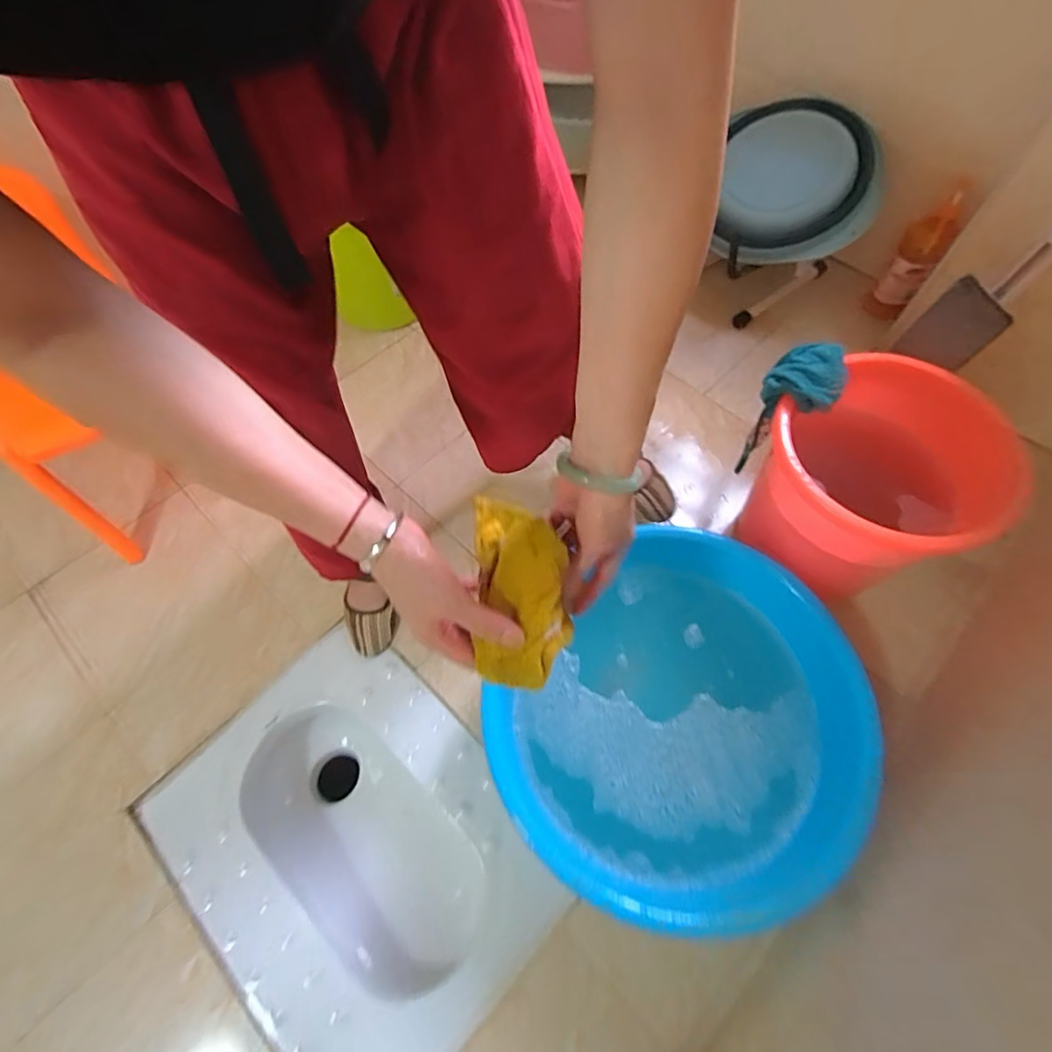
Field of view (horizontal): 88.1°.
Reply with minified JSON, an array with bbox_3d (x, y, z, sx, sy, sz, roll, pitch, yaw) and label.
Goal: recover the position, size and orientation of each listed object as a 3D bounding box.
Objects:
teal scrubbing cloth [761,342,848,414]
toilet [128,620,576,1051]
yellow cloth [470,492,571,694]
[{"bbox_3d":[0.404,-0.208,0.776,0.097,0.068,0.093,40,69,19],"label":"teal scrubbing cloth"},{"bbox_3d":[-0.251,0.487,0.854,0.557,0.181,0.425,41,69,19],"label":"toilet"},{"bbox_3d":[-0.003,0.045,0.421,0.077,0.042,0.150,-7,71,-5],"label":"yellow cloth"}]

